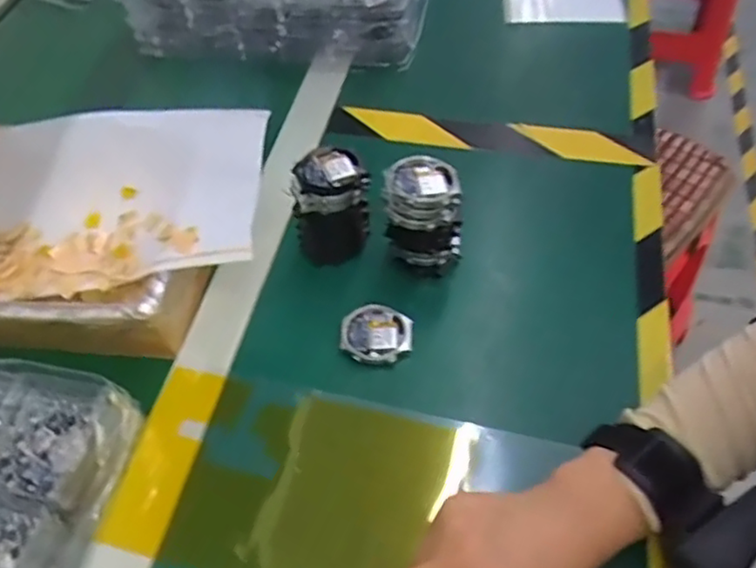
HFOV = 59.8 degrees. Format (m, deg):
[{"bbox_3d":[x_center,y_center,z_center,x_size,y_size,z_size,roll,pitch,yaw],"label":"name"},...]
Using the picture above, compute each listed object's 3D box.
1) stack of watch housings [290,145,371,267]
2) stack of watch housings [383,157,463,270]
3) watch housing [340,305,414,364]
[{"bbox_3d":[-0.036,-0.058,0.499,0.055,0.084,0.044,-10,52,-4],"label":"stack of watch housings"},{"bbox_3d":[0.034,-0.046,0.485,0.055,0.089,0.049,2,52,5],"label":"stack of watch housings"},{"bbox_3d":[-0.001,0.035,0.470,0.051,0.006,0.045,-3,52,2],"label":"watch housing"}]

